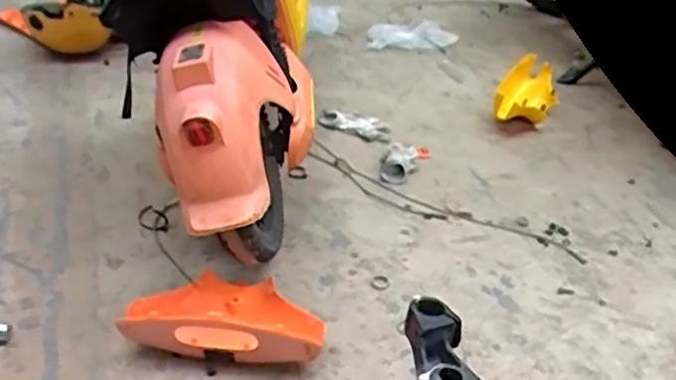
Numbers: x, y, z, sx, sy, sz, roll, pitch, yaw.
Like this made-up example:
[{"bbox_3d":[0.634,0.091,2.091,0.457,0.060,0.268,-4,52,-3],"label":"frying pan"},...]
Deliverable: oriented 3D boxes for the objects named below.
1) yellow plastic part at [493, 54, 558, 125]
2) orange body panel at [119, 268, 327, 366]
[{"bbox_3d":[0.538,-0.275,1.765,0.141,0.104,0.366,18,37,20],"label":"yellow plastic part"},{"bbox_3d":[-0.167,0.194,0.971,0.290,0.107,0.141,4,34,0],"label":"orange body panel"}]

